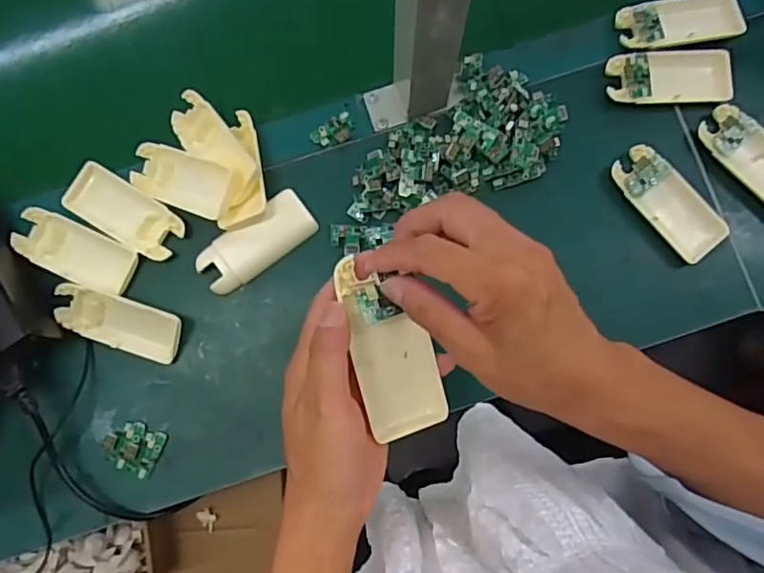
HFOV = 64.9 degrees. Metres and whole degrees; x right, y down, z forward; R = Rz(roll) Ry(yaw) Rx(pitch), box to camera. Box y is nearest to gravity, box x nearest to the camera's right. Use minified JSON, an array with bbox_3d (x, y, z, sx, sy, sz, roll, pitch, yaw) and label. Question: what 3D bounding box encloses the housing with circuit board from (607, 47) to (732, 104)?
[{"bbox_3d":[0.252,-0.183,0.528,0.106,0.012,0.050,-5,83,0],"label":"housing with circuit board"}]

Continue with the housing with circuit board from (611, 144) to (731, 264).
[{"bbox_3d":[0.245,-0.073,0.512,0.050,0.015,0.105,-40,85,-4],"label":"housing with circuit board"}]

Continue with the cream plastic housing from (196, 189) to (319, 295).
[{"bbox_3d":[-0.107,-0.038,0.511,0.104,0.019,0.042,-37,84,-4],"label":"cream plastic housing"}]

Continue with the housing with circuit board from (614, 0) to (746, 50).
[{"bbox_3d":[0.266,-0.235,0.533,0.105,0.018,0.044,-12,83,-1],"label":"housing with circuit board"}]

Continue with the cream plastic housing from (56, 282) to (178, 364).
[{"bbox_3d":[-0.220,0.031,0.501,0.104,0.020,0.041,17,84,2],"label":"cream plastic housing"}]

